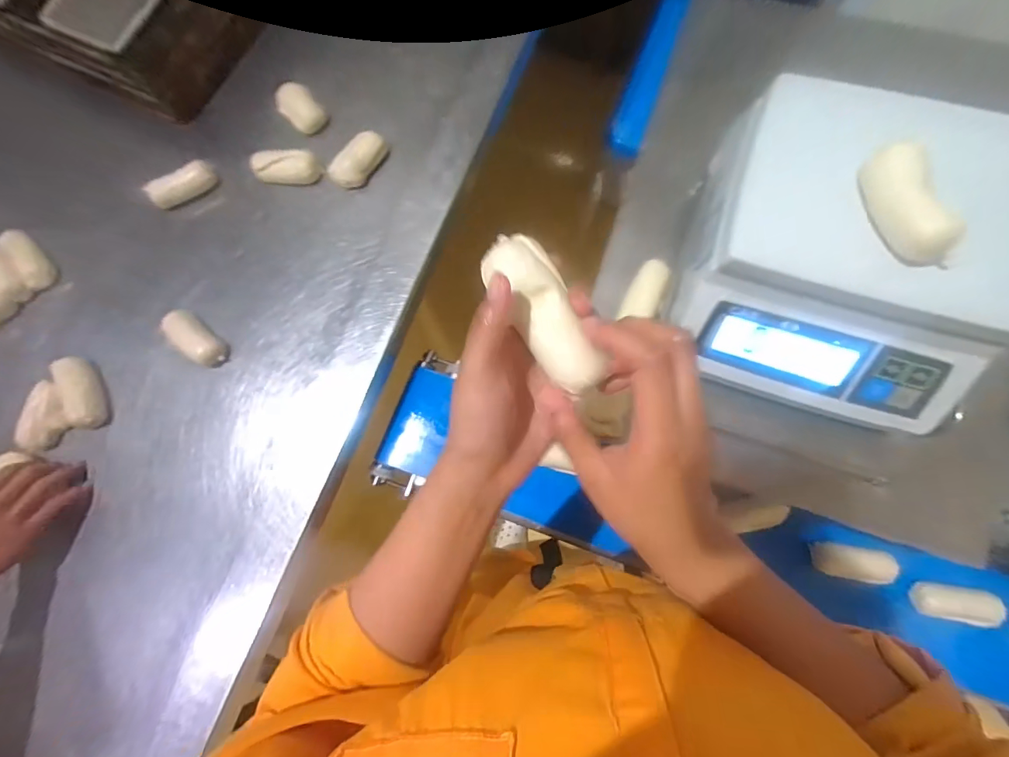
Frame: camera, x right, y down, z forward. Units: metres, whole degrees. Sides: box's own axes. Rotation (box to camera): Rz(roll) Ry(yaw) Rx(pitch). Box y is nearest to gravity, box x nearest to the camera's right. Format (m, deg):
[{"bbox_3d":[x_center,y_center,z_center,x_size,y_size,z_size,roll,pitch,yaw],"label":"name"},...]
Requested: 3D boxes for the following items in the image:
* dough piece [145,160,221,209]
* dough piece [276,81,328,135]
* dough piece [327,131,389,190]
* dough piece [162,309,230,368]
[{"bbox_3d":[-0.448,-0.270,0.617,0.089,0.038,0.031,-38,81,-15],"label":"dough piece"},{"bbox_3d":[-0.301,-0.400,0.655,0.055,0.040,0.071,-39,77,-4],"label":"dough piece"},{"bbox_3d":[-0.207,-0.311,0.627,0.041,0.028,0.089,42,84,12],"label":"dough piece"},{"bbox_3d":[-0.421,-0.056,0.594,0.122,0.032,0.040,34,84,21],"label":"dough piece"}]

